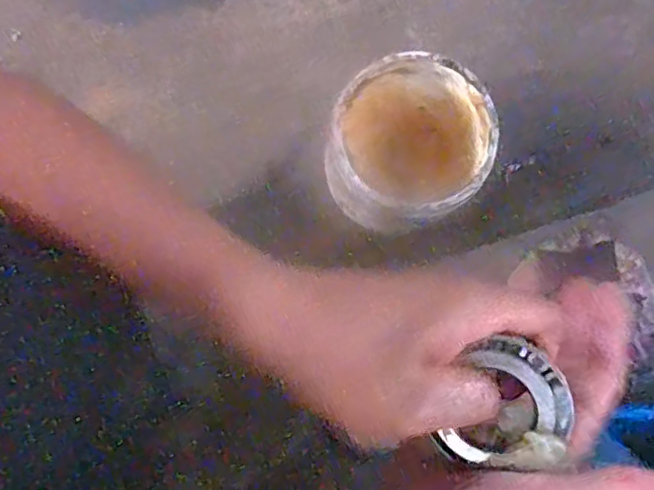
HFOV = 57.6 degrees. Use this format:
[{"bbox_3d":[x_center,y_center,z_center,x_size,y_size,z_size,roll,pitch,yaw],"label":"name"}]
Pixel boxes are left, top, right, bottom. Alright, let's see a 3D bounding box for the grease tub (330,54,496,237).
[{"bbox_3d":[0.081,-0.099,0.600,0.151,0.118,0.151,0,77,-2],"label":"grease tub"}]

